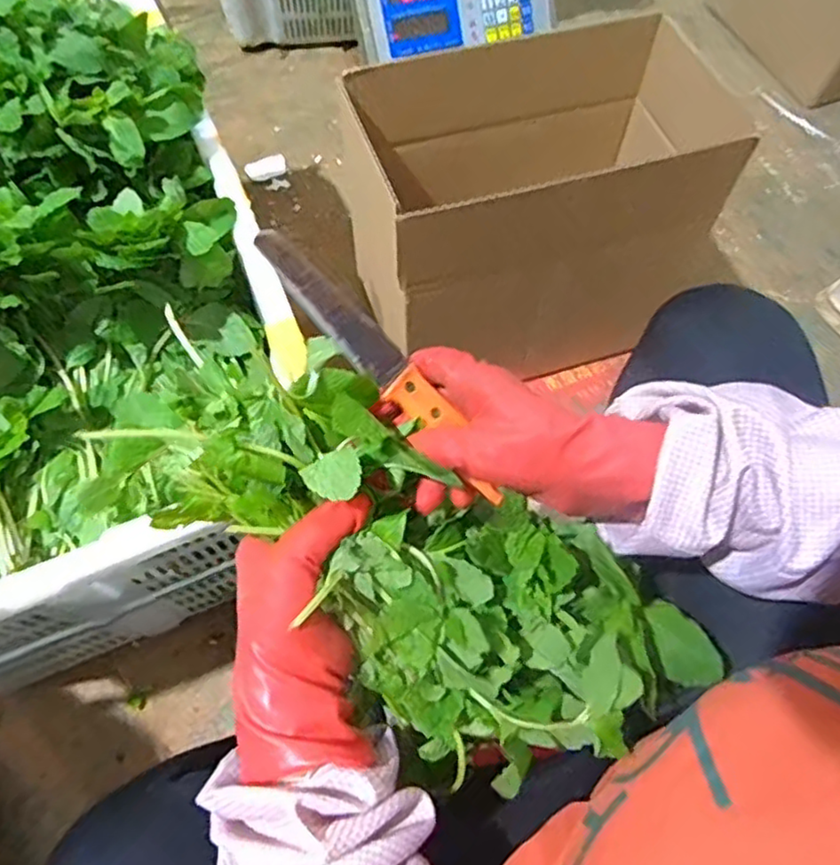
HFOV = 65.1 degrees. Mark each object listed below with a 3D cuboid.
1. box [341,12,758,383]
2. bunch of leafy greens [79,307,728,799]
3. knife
[{"bbox_3d":[0.114,-0.246,0.737,0.355,0.305,0.238,-14,66,-9],"label":"box"},{"bbox_3d":[0.000,0.081,0.369,0.338,0.084,0.149,36,67,-4],"label":"bunch of leafy greens"},{"bbox_3d":[-0.018,-0.037,0.377,0.195,0.010,0.025,47,69,-10],"label":"knife"}]

